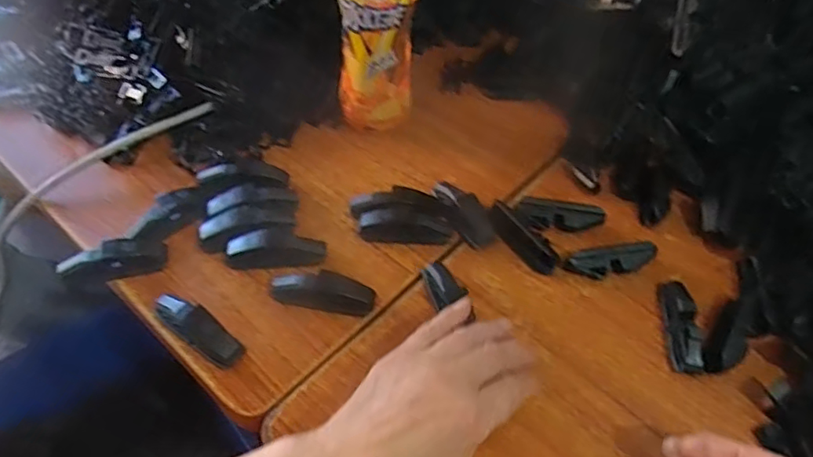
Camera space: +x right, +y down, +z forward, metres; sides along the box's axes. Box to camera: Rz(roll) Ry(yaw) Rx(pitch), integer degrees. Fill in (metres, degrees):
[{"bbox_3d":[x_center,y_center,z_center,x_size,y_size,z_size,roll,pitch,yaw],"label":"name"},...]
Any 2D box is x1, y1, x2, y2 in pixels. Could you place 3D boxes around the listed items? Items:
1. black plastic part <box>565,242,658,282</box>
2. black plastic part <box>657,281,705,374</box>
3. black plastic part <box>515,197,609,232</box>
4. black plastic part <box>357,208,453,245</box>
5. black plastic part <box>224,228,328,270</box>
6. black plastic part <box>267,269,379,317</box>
[{"bbox_3d":[0.157,0.023,0.435,0.069,0.014,0.021,-10,53,-12],"label":"black plastic part"},{"bbox_3d":[0.196,0.064,0.404,0.019,0.023,0.072,5,51,0],"label":"black plastic part"},{"bbox_3d":[0.124,-0.011,0.457,0.066,0.013,0.026,13,52,6],"label":"black plastic part"},{"bbox_3d":[0.000,-0.002,0.449,0.071,0.013,0.022,1,51,-3],"label":"black plastic part"},{"bbox_3d":[-0.098,0.015,0.429,0.072,0.013,0.026,-4,52,-7],"label":"black plastic part"},{"bbox_3d":[-0.059,0.045,0.403,0.072,0.023,0.021,5,51,0],"label":"black plastic part"}]

